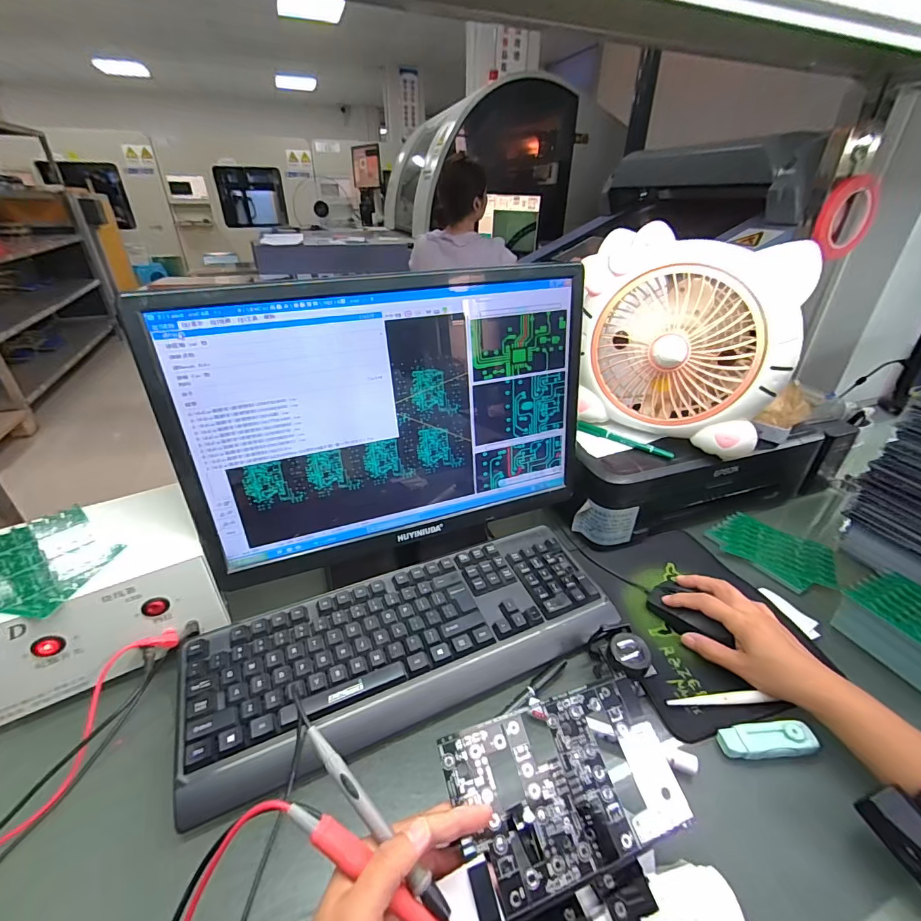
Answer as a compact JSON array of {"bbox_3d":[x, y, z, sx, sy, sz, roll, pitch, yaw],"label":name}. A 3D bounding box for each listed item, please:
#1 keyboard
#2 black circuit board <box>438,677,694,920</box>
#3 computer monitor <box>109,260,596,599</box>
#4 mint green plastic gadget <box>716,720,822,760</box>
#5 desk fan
[{"bbox_3d":[-0.045,0.177,0.450,0.425,0.025,0.156,-15,40,-20],"label":"keyboard"},{"bbox_3d":[0.077,0.230,0.309,0.164,0.005,0.100,-8,55,-18],"label":"black circuit board"},{"bbox_3d":[-0.062,-0.027,0.480,0.432,0.310,0.076,-12,34,-20],"label":"computer monitor"},{"bbox_3d":[0.268,0.244,0.378,0.075,0.018,0.026,0,32,-2],"label":"mint green plastic gadget"},{"bbox_3d":[0.282,-0.151,0.564,0.252,0.240,0.130,22,37,30],"label":"desk fan"}]

